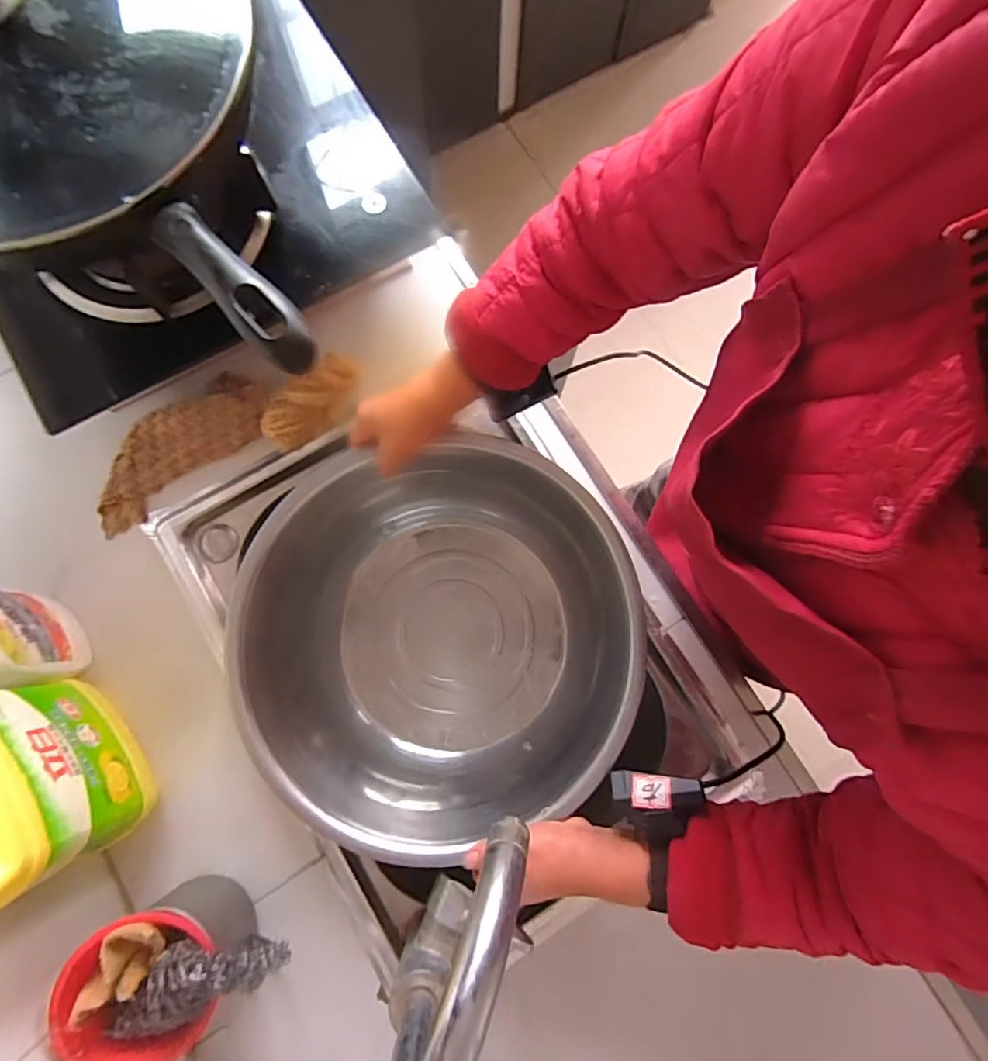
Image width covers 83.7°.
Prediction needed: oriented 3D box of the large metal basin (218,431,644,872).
[{"bbox_3d":[-0.063,0.101,0.534,0.337,0.137,0.347,0,78,-2],"label":"large metal basin"}]

